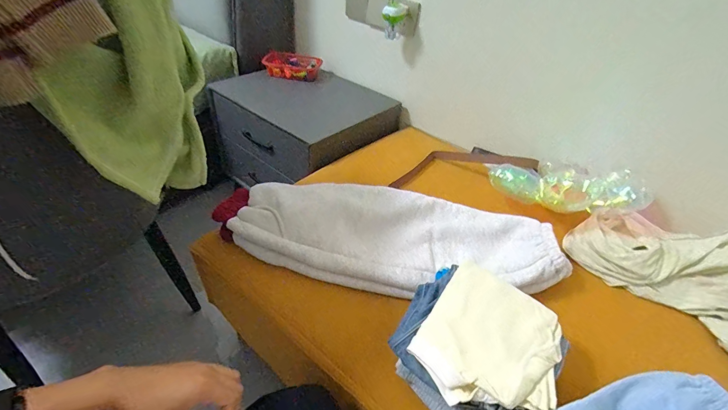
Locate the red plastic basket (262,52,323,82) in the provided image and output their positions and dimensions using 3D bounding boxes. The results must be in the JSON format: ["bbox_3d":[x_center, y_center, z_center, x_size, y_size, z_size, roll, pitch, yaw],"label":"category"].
[{"bbox_3d":[-0.238,-0.465,1.165,0.185,0.060,0.112,4,41,-4],"label":"red plastic basket"}]

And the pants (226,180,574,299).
[{"bbox_3d":[0.050,0.048,0.660,0.603,0.062,0.240,10,40,3],"label":"pants"}]

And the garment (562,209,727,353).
[{"bbox_3d":[0.578,0.111,0.641,0.197,0.122,0.339,-26,51,-33],"label":"garment"}]

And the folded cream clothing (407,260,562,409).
[{"bbox_3d":[0.162,0.171,0.444,0.166,0.032,0.182,26,44,20],"label":"folded cream clothing"}]

